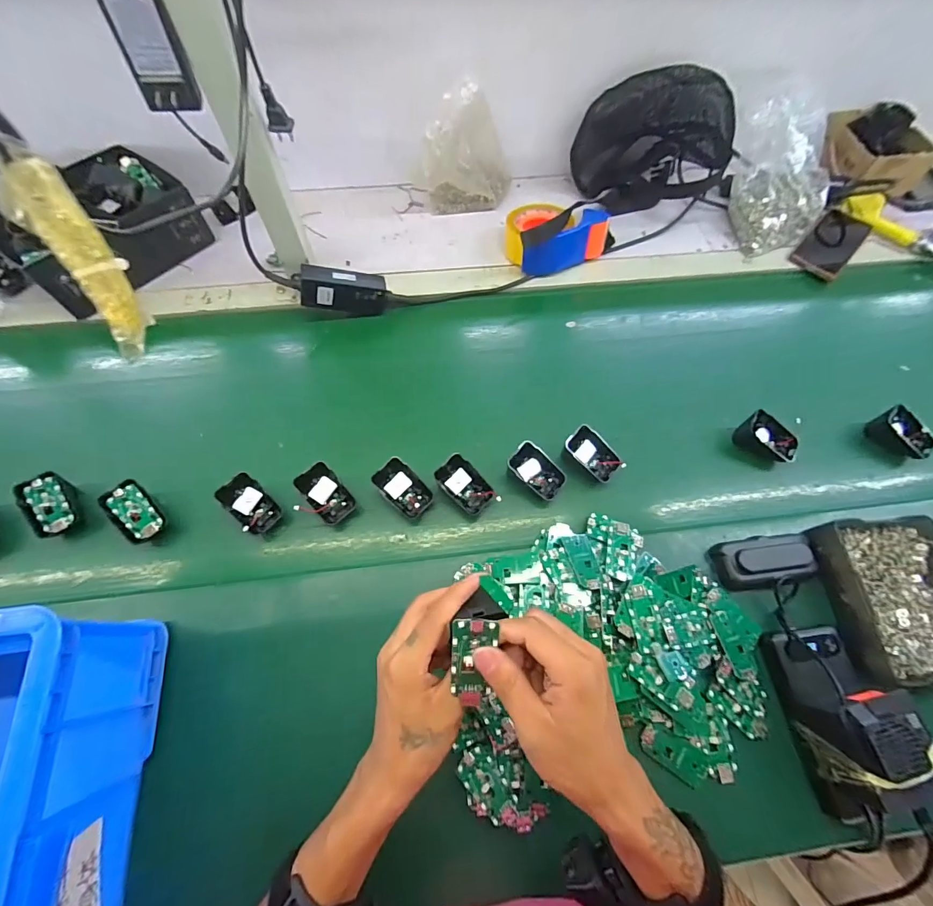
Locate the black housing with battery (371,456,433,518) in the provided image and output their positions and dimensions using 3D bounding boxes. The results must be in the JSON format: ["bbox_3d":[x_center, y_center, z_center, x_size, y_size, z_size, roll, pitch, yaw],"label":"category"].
[{"bbox_3d":[-0.073,0.041,0.483,0.043,0.014,0.071,-45,95,-15],"label":"black housing with battery"}]

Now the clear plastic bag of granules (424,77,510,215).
[{"bbox_3d":[-0.002,-0.477,0.666,0.142,0.161,0.076,1,62,2],"label":"clear plastic bag of granules"}]

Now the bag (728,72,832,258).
[{"bbox_3d":[0.506,-0.448,0.656,0.164,0.169,0.156,-18,63,-8],"label":"bag"}]

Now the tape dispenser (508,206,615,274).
[{"bbox_3d":[0.139,-0.354,0.659,0.160,0.071,0.110,-23,64,-10],"label":"tape dispenser"}]

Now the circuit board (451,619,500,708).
[{"bbox_3d":[0.005,0.147,0.290,0.031,0.006,0.064,3,99,4],"label":"circuit board"}]

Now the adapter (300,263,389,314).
[{"bbox_3d":[-0.173,-0.228,0.589,0.114,0.052,0.027,0,60,-22],"label":"adapter"}]

